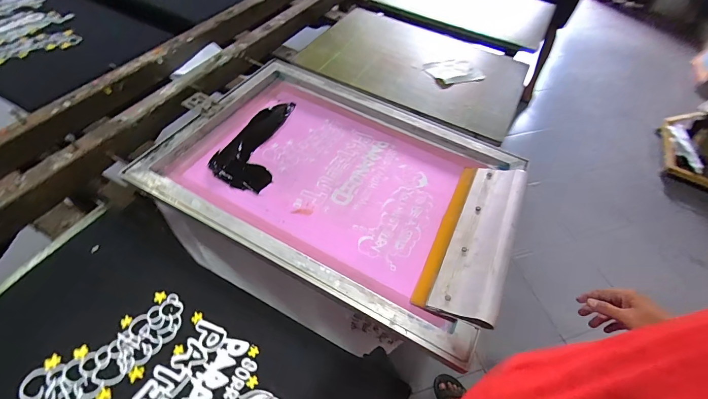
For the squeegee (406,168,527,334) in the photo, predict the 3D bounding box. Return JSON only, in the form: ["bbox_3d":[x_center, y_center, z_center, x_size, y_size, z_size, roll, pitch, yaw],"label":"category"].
[{"bbox_3d":[0.216,0.062,0.598,0.123,0.032,0.318,8,49,31],"label":"squeegee"}]

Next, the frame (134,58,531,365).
[{"bbox_3d":[-0.029,-0.064,0.683,0.641,0.028,0.467,26,55,13],"label":"frame"}]

